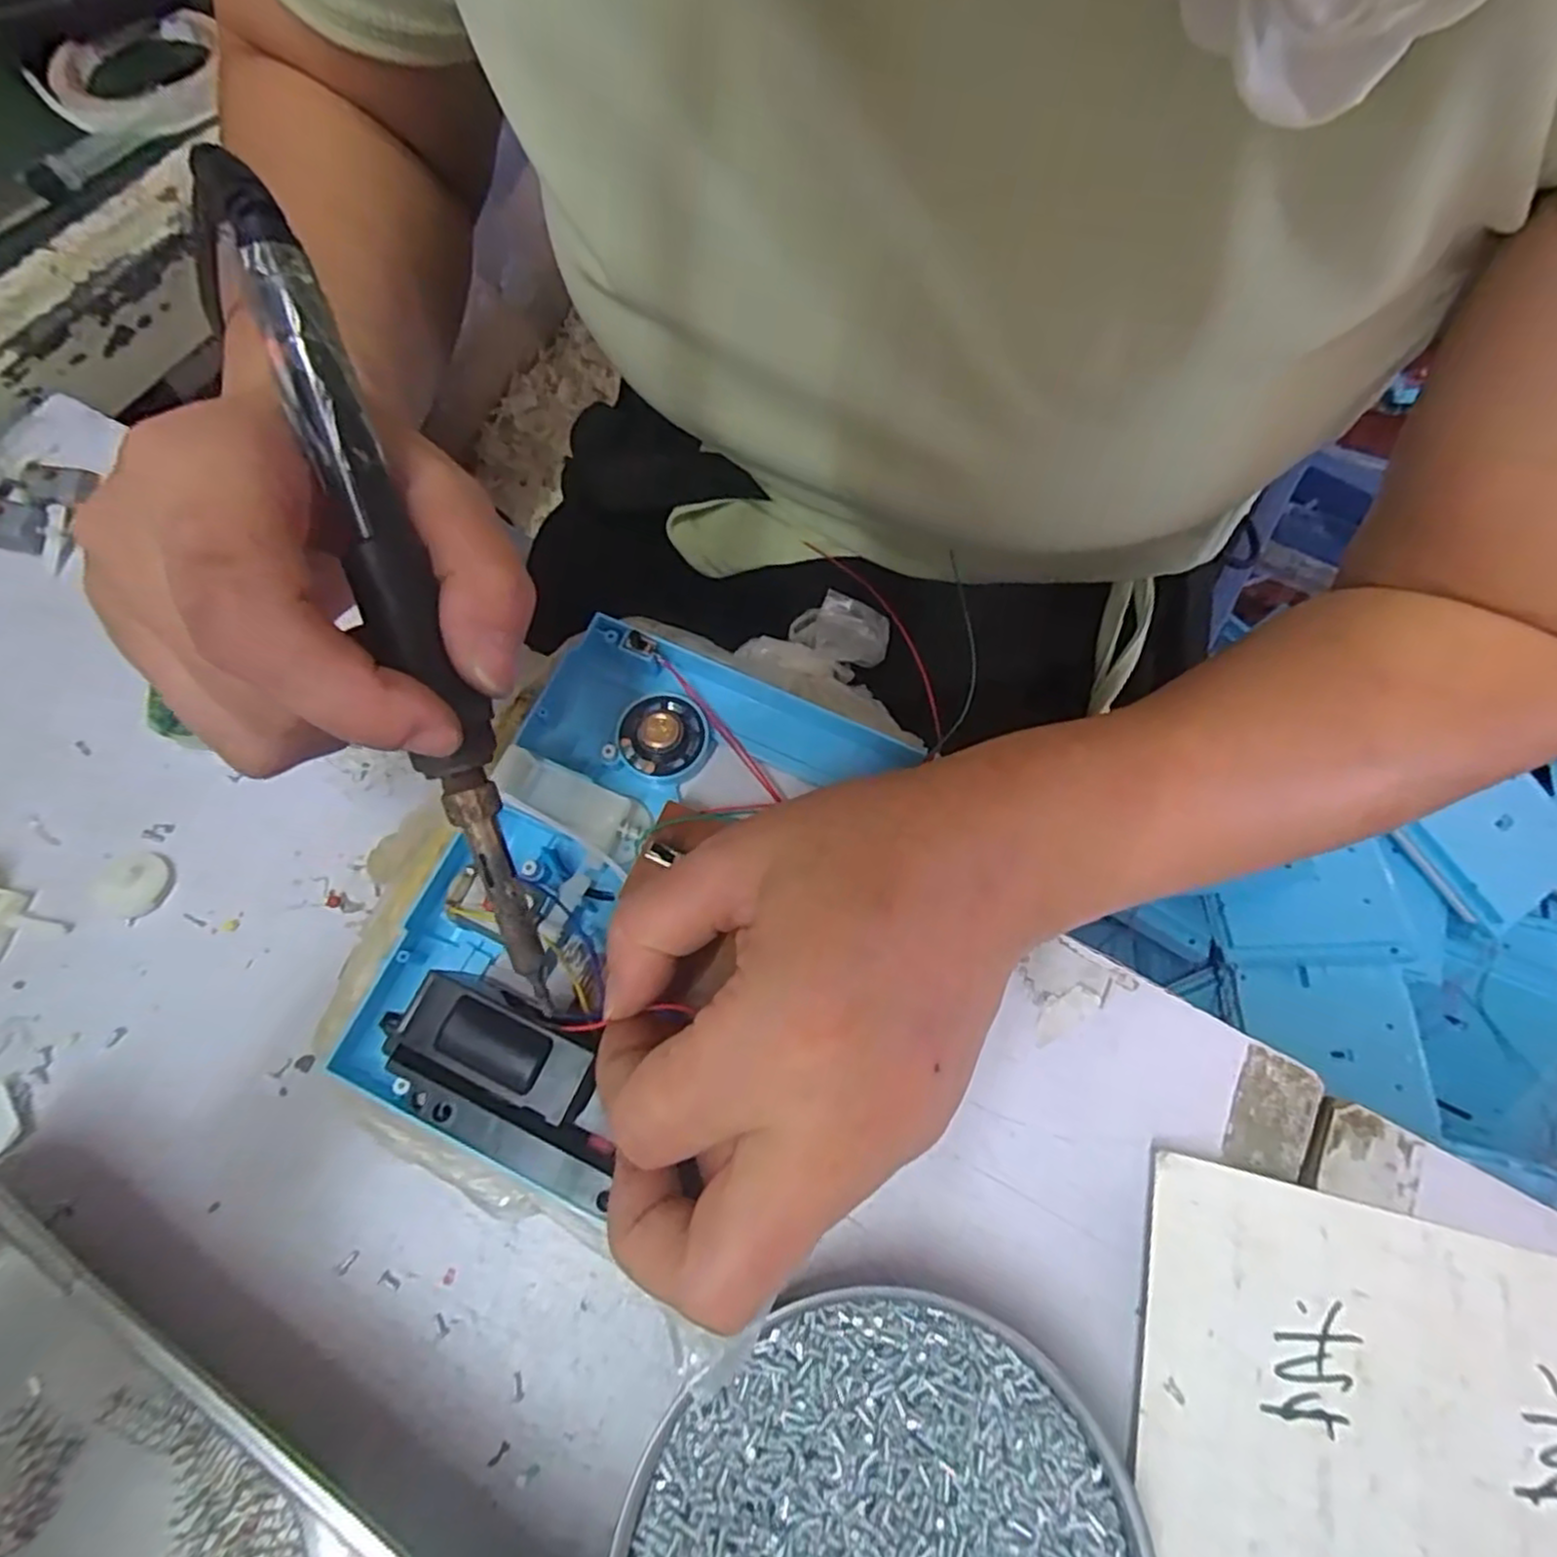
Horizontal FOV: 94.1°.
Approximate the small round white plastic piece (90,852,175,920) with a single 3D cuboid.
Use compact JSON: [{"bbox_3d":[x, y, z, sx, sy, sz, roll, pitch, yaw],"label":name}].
[{"bbox_3d":[-0.232,0.038,0.260,0.026,0.004,0.023,18,70,6],"label":"small round white plastic piece"}]

